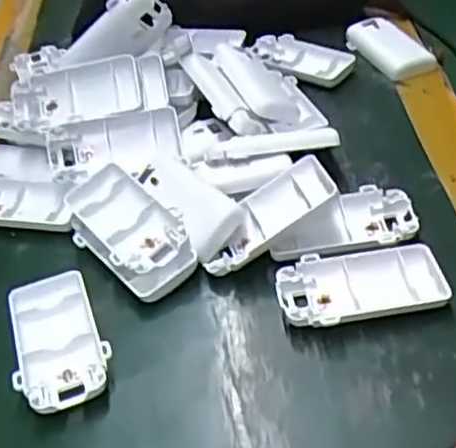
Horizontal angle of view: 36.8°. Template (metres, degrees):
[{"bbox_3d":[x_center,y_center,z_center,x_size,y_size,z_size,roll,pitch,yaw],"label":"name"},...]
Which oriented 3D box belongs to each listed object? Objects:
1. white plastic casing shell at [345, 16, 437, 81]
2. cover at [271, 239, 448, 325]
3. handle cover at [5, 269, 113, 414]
[{"bbox_3d":[0.141,-0.154,0.596,0.048,0.012,0.088,-20,43,-14],"label":"white plastic casing shell"},{"bbox_3d":[0.076,0.037,0.394,0.092,0.017,0.048,-10,41,-2],"label":"cover"},{"bbox_3d":[-0.096,0.067,0.391,0.048,0.017,0.094,-17,42,-11],"label":"handle cover"}]

